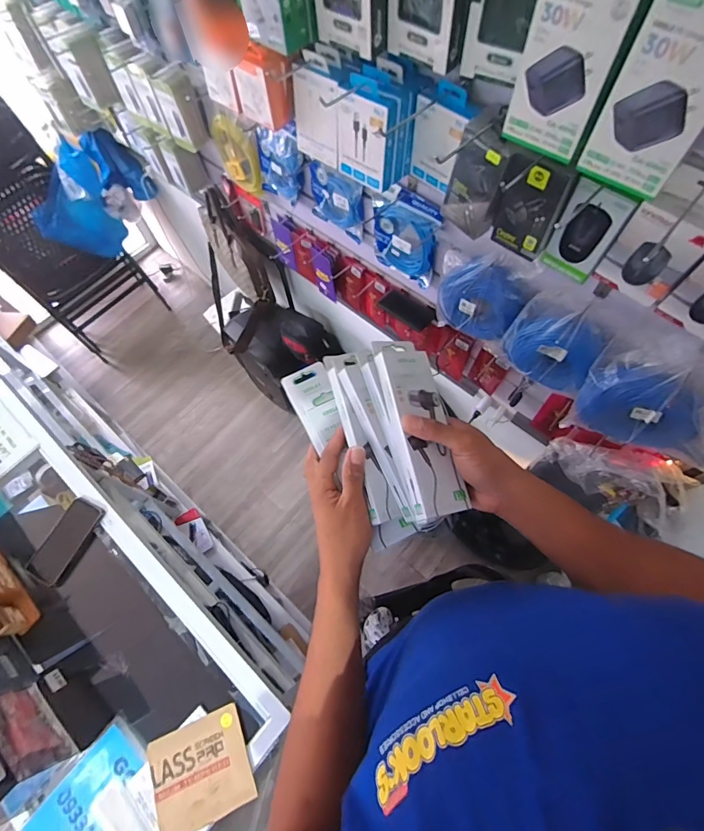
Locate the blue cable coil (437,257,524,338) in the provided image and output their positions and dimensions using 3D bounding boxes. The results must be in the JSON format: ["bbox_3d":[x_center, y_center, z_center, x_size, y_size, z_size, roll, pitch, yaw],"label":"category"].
[{"bbox_3d":[0.251,-0.241,0.839,0.167,0.182,0.031,39,74,18],"label":"blue cable coil"}]

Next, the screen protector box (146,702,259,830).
[{"bbox_3d":[-0.246,0.577,0.673,0.155,0.016,0.135,-25,58,-6],"label":"screen protector box"}]

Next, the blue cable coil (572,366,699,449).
[{"bbox_3d":[0.515,-0.017,0.735,0.189,0.171,0.053,27,70,14],"label":"blue cable coil"}]

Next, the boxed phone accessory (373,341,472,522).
[{"bbox_3d":[0.072,0.007,0.439,0.061,0.027,0.196,-12,74,-2],"label":"boxed phone accessory"}]

